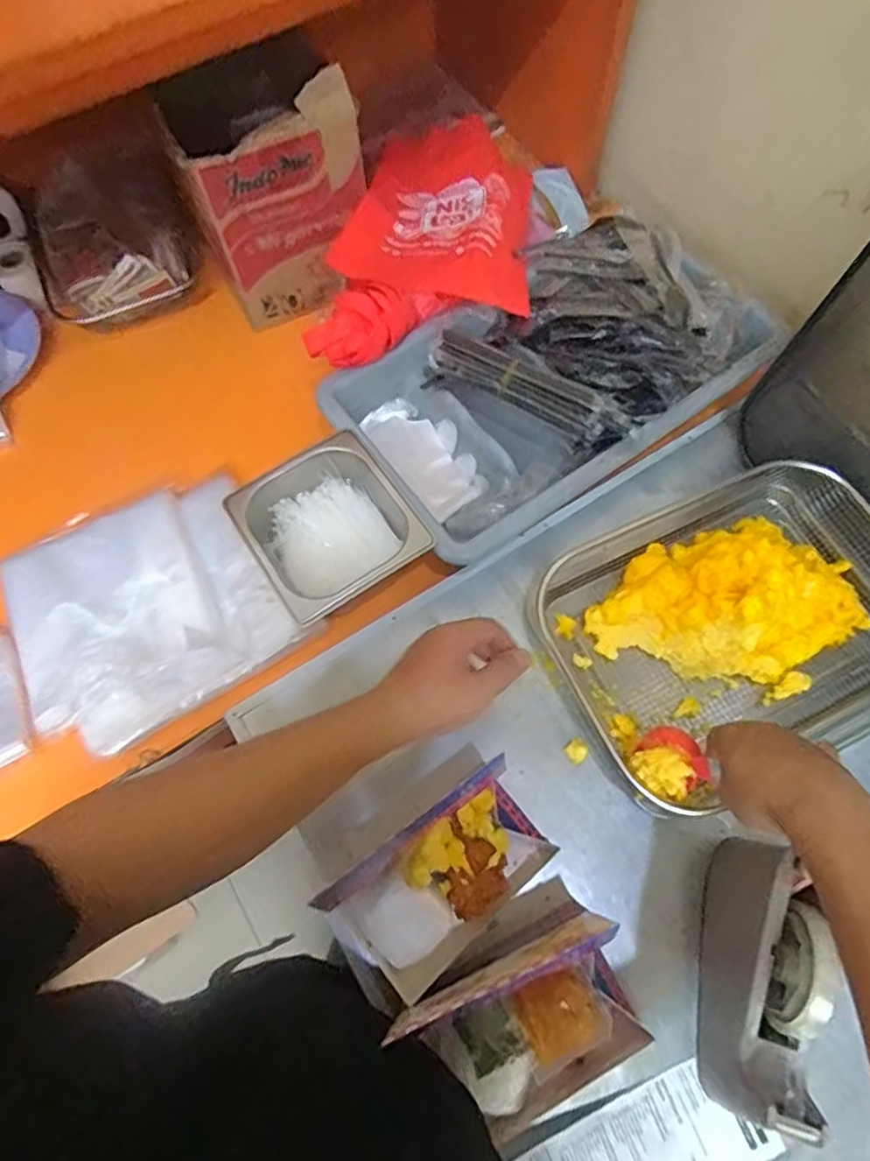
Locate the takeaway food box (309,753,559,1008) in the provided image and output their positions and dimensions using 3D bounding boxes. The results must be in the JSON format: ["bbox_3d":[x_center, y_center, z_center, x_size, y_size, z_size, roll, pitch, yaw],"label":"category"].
[{"bbox_3d":[0.011,0.246,0.517,0.176,0.151,0.108,-37,71,-13],"label":"takeaway food box"}]

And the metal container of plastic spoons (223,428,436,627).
[{"bbox_3d":[-0.110,-0.050,0.680,0.163,0.071,0.173,-34,70,-12],"label":"metal container of plastic spoons"}]

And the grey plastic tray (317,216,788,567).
[{"bbox_3d":[0.133,-0.232,0.738,0.459,0.098,0.274,-33,70,-12],"label":"grey plastic tray"}]

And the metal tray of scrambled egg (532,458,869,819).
[{"bbox_3d":[0.308,0.043,0.622,0.361,0.080,0.273,-24,68,-8],"label":"metal tray of scrambled egg"}]

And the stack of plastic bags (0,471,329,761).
[{"bbox_3d":[-0.320,0.023,0.689,0.274,0.028,0.264,-31,70,-11],"label":"stack of plastic bags"}]

